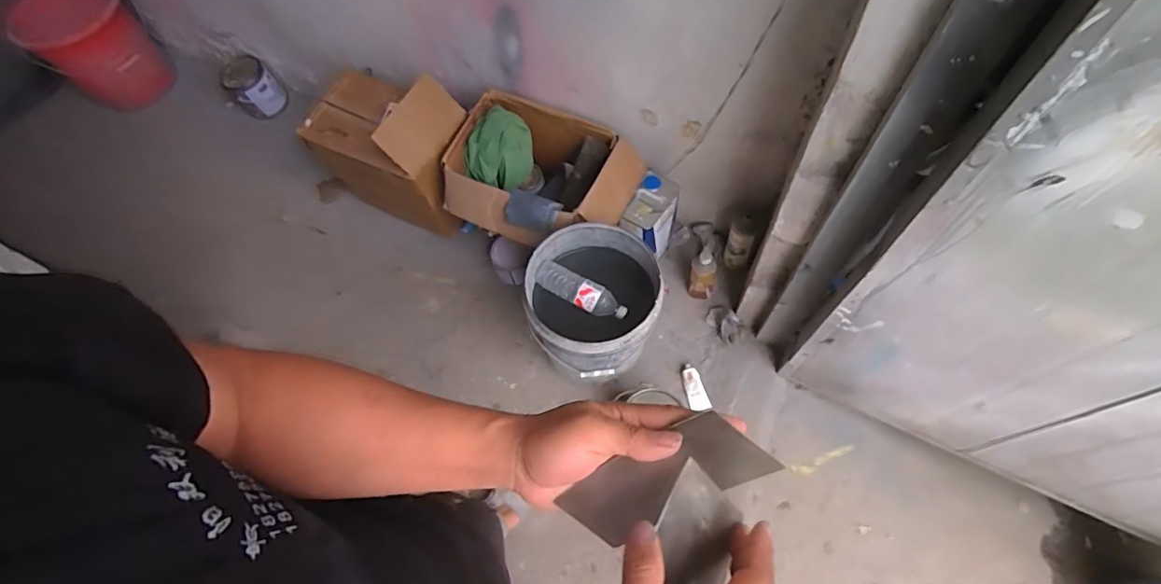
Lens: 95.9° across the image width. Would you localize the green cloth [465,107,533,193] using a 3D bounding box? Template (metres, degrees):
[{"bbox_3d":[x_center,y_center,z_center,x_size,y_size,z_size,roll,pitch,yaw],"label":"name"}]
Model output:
[{"bbox_3d":[-0.208,-0.396,1.435,0.191,0.182,0.086,17,28,-27],"label":"green cloth"}]

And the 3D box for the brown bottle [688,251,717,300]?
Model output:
[{"bbox_3d":[0.333,-0.042,1.431,0.072,0.160,0.067,18,63,12],"label":"brown bottle"}]

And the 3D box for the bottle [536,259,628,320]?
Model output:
[{"bbox_3d":[0.002,0.001,1.208,0.219,0.053,0.075,27,65,16],"label":"bottle"}]

